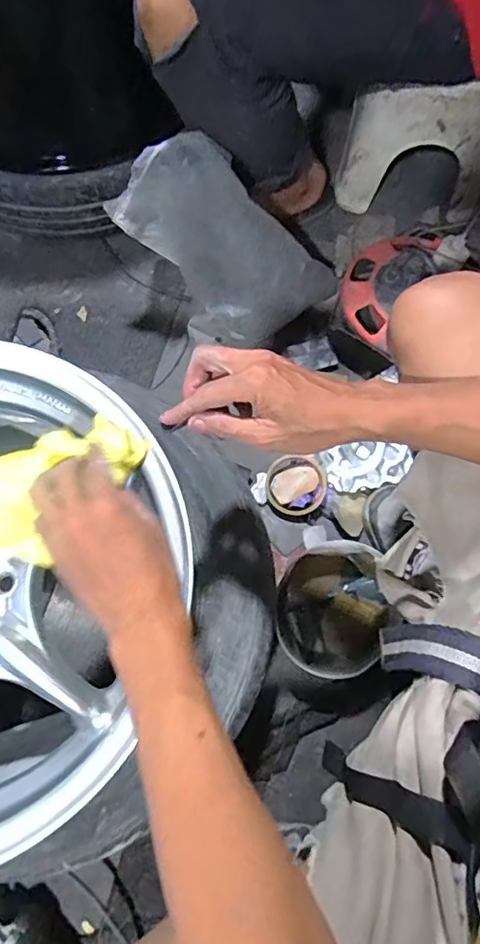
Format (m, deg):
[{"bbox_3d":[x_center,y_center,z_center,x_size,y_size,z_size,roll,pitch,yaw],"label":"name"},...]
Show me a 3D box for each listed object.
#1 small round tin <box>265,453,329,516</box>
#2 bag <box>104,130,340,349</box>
[{"bbox_3d":[0.079,0.016,0.774,0.082,0.026,0.089,0,73,-1],"label":"small round tin"},{"bbox_3d":[-0.029,-0.292,0.758,0.191,0.316,0.086,-27,40,31],"label":"bag"}]

